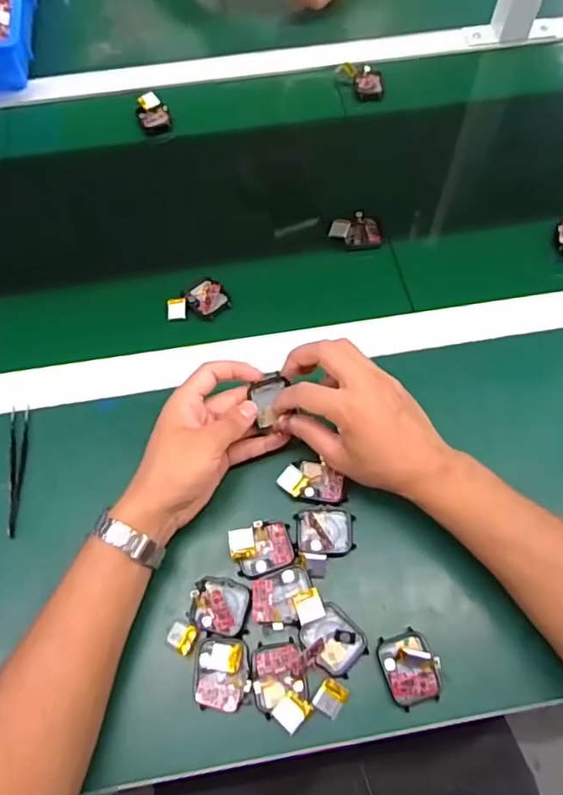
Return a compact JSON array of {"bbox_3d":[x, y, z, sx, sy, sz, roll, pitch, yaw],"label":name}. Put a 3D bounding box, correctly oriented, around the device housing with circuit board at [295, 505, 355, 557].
[{"bbox_3d":[0.035,0.107,0.454,0.046,0.009,0.039,2,63,2],"label":"device housing with circuit board"}]

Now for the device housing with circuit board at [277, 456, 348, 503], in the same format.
[{"bbox_3d":[0.026,0.069,0.468,0.053,0.011,0.032,8,63,5],"label":"device housing with circuit board"}]

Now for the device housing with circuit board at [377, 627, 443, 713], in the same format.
[{"bbox_3d":[0.093,0.193,0.405,0.039,0.016,0.047,-14,63,-6],"label":"device housing with circuit board"}]

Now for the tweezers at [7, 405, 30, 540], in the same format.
[{"bbox_3d":[-0.225,0.061,0.484,0.015,0.013,0.113,-7,63,-3],"label":"tweezers"}]

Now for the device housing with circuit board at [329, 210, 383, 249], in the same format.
[{"bbox_3d":[0.077,-0.175,0.598,0.052,0.019,0.037,-9,63,-4],"label":"device housing with circuit board"}]

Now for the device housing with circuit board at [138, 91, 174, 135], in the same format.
[{"bbox_3d":[-0.155,-0.344,0.687,0.039,0.024,0.047,-15,64,-7],"label":"device housing with circuit board"}]

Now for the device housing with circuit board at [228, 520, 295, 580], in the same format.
[{"bbox_3d":[-0.015,0.119,0.445,0.047,0.008,0.039,-15,64,-7],"label":"device housing with circuit board"}]

